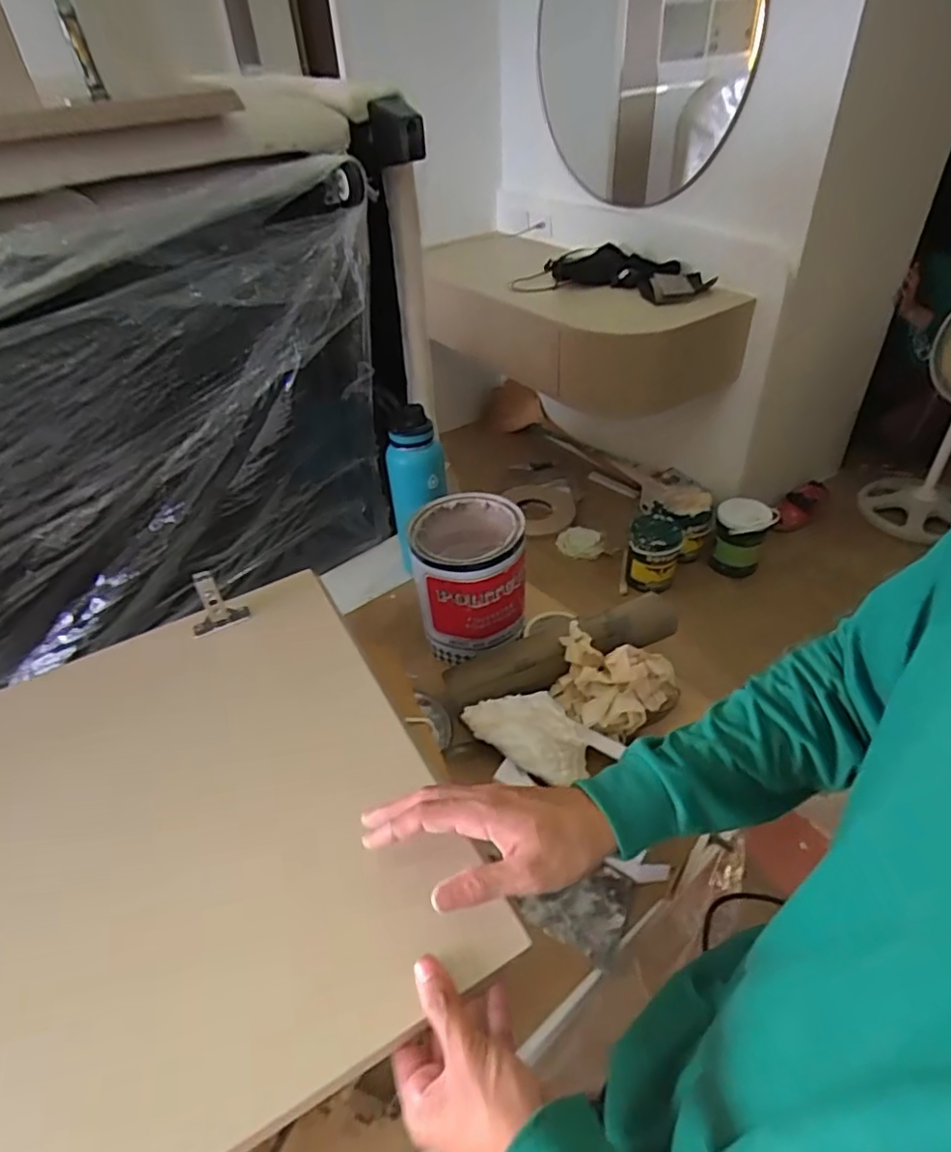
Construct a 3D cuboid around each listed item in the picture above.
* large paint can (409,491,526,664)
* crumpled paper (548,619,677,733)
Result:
[{"bbox_3d":[-0.008,0.001,0.911,0.147,0.180,0.152,-3,40,2],"label":"large paint can"},{"bbox_3d":[0.174,0.140,0.805,0.149,0.095,0.125,9,42,16],"label":"crumpled paper"}]

